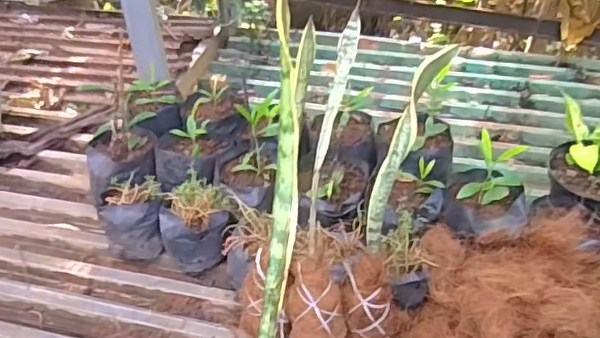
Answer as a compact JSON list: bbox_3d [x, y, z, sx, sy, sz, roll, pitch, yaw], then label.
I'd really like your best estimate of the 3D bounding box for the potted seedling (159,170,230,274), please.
[{"bbox_3d":[-0.202,0.111,1.142,0.132,0.131,0.151,-2,41,-2],"label":"potted seedling"}]

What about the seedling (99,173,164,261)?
[{"bbox_3d":[-0.328,0.111,1.160,0.118,0.150,0.109,-9,42,-9],"label":"seedling"}]

